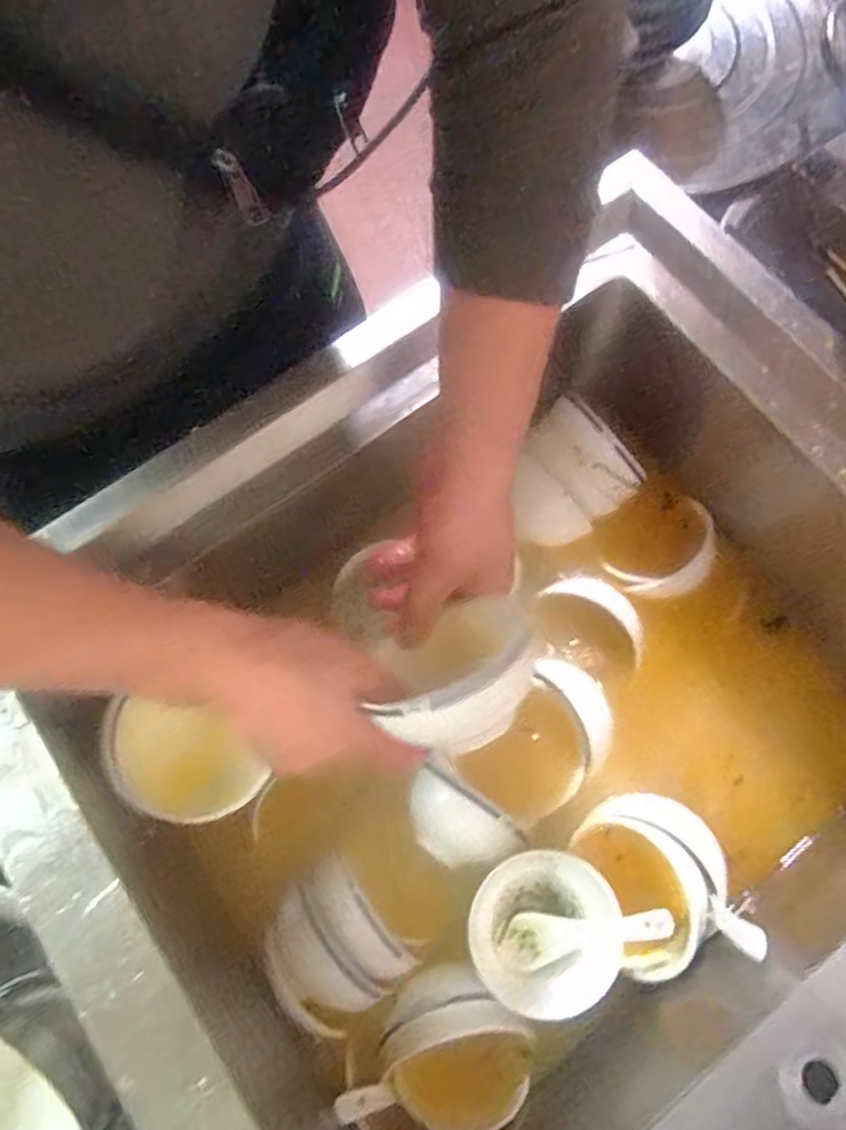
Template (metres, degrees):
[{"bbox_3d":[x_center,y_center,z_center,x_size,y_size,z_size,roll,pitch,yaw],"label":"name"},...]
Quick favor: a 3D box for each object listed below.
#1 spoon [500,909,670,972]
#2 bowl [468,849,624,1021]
[{"bbox_3d":[0.120,0.273,0.518,0.126,0.031,0.034,-20,74,23],"label":"spoon"},{"bbox_3d":[0.089,0.272,0.513,0.106,0.056,0.110,0,72,1],"label":"bowl"}]

